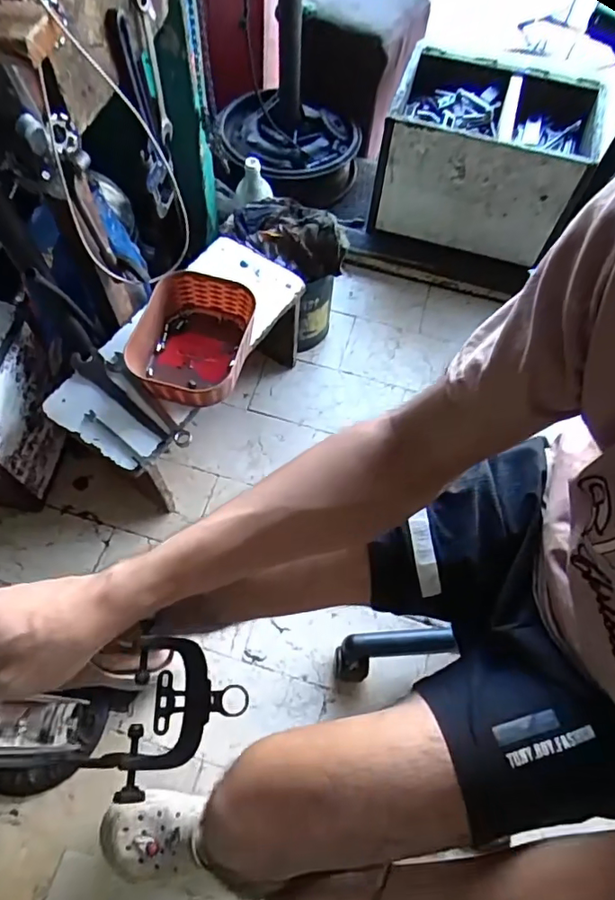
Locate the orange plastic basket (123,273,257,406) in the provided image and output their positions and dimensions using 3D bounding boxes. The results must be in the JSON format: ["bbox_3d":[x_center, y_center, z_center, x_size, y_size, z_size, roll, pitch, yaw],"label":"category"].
[{"bbox_3d":[-0.178,-0.167,0.848,0.169,0.076,0.203,12,65,2],"label":"orange plastic basket"}]

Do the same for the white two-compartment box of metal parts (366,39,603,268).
[{"bbox_3d":[0.378,-0.635,1.190,0.399,0.255,0.292,19,65,6],"label":"white two-compartment box of metal parts"}]

